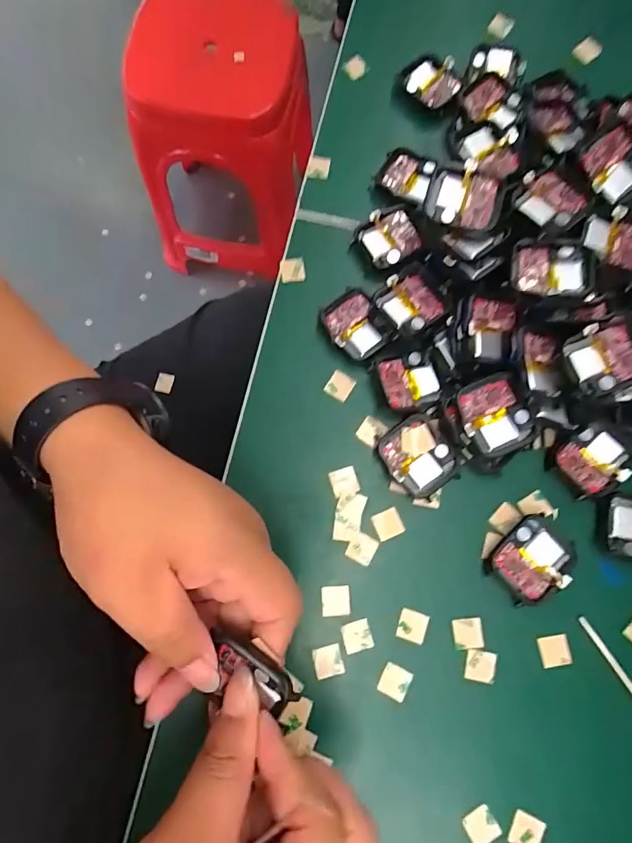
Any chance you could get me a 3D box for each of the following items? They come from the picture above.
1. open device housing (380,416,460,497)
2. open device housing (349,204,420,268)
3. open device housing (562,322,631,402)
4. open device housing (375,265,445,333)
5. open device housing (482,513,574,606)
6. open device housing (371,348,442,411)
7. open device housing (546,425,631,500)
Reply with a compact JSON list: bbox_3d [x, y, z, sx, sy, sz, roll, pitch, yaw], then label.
[{"bbox_3d":[0.060,0.022,0.262,0.036,0.014,0.043,-31,78,-6],"label":"open device housing"},{"bbox_3d":[0.049,-0.121,0.290,0.039,0.012,0.034,-31,78,-6],"label":"open device housing"},{"bbox_3d":[0.164,-0.032,0.249,0.038,0.015,0.042,-15,77,-2],"label":"open device housing"},{"bbox_3d":[0.060,-0.074,0.273,0.039,0.014,0.037,-39,79,-8],"label":"open device housing"},{"bbox_3d":[0.123,0.077,0.249,0.049,0.010,0.038,-43,79,-8],"label":"open device housing"},{"bbox_3d":[0.058,-0.025,0.271,0.038,0.011,0.035,-20,77,-4],"label":"open device housing"},{"bbox_3d":[0.162,0.023,0.259,0.041,0.013,0.036,-28,77,-5],"label":"open device housing"}]

